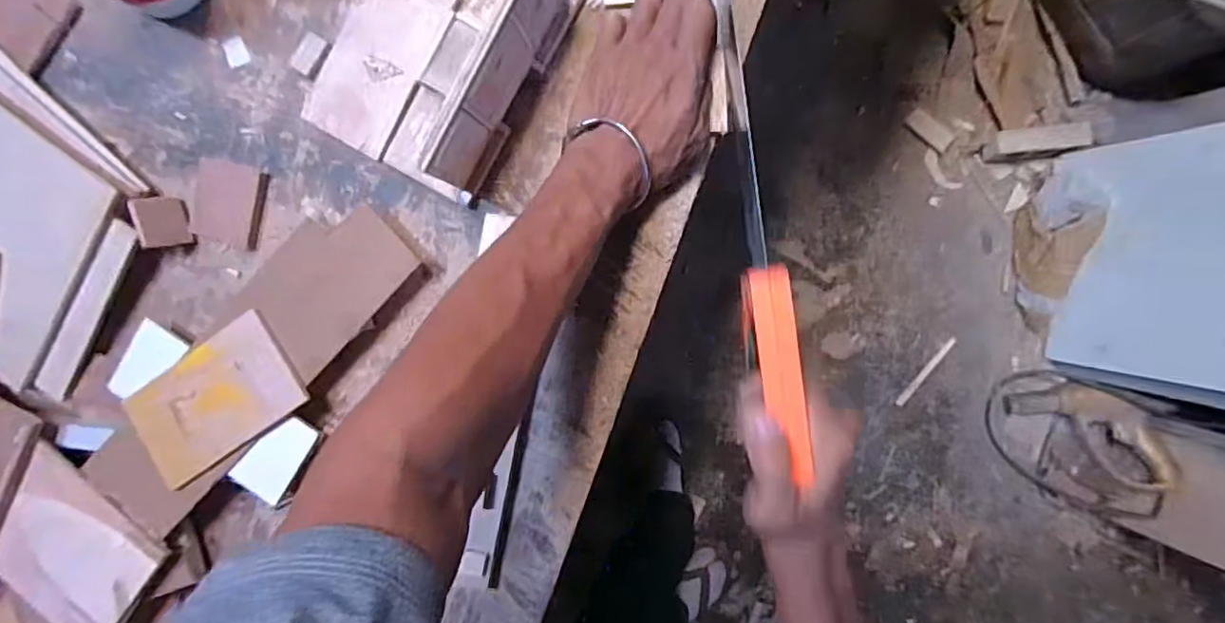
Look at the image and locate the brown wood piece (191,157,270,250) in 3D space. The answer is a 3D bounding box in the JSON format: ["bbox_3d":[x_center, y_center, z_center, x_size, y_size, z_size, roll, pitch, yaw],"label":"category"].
[{"bbox_3d":[-0.291,-0.082,0.437,0.055,0.011,0.060,15,94,3],"label":"brown wood piece"}]

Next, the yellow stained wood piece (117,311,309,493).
[{"bbox_3d":[-0.288,0.064,0.419,0.122,0.008,0.076,-34,90,5],"label":"yellow stained wood piece"}]

